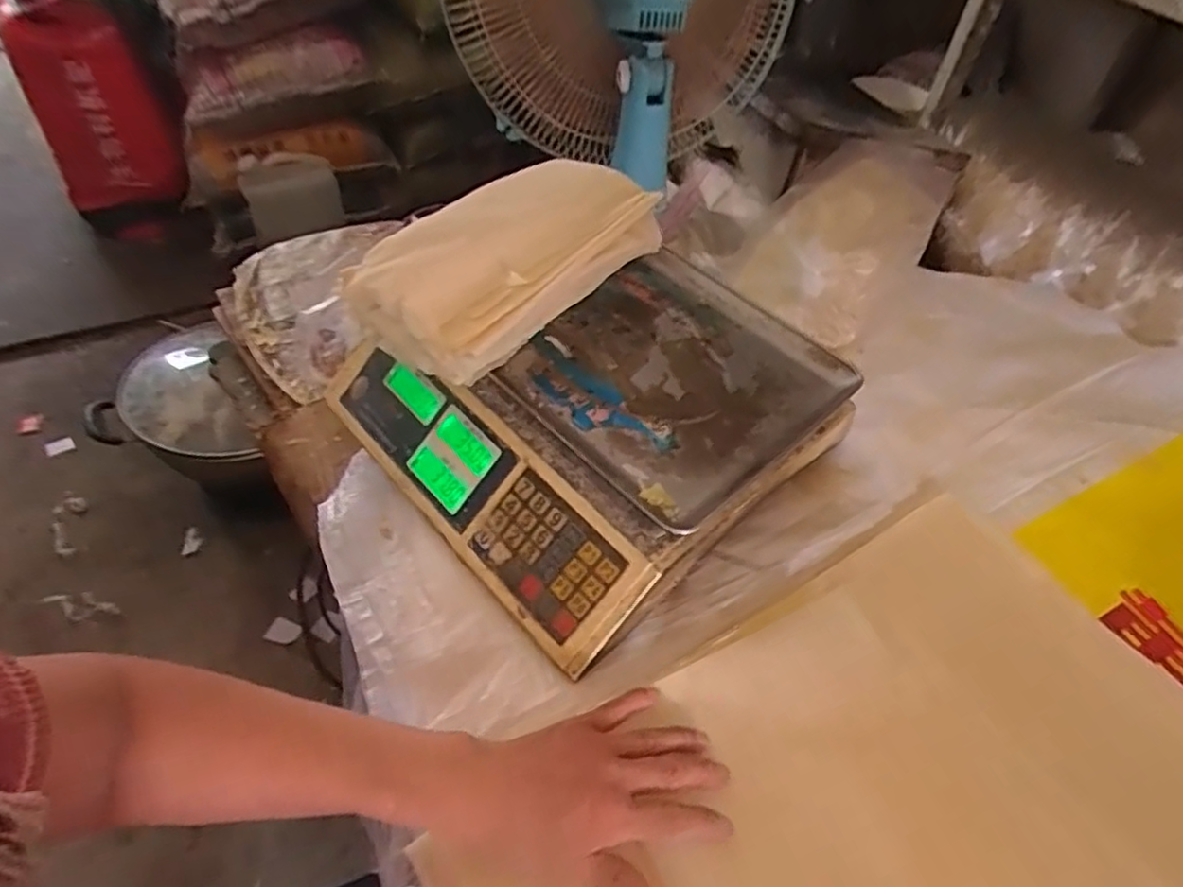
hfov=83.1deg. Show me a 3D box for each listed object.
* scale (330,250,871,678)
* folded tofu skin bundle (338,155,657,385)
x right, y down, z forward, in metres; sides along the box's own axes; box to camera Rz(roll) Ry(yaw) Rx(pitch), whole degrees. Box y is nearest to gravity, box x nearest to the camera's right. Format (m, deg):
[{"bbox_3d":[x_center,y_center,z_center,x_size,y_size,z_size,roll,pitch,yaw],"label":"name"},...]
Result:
[{"bbox_3d":[-0.001,-0.035,0.558,0.313,0.102,0.323,-31,57,-30],"label":"scale"},{"bbox_3d":[-0.060,-0.137,0.524,0.123,0.088,0.252,29,51,20],"label":"folded tofu skin bundle"}]

